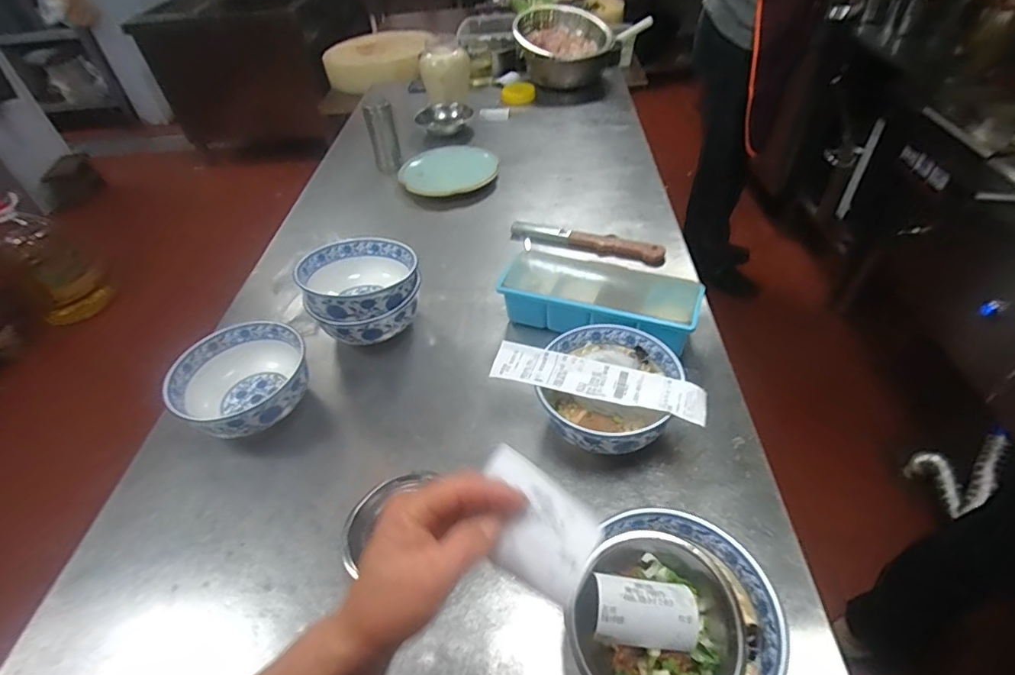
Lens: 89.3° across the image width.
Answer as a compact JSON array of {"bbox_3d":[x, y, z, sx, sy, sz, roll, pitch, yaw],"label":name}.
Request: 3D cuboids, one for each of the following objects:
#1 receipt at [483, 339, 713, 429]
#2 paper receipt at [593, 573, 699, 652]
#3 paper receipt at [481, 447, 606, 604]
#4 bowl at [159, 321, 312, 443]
[{"bbox_3d":[0.103,0.049,0.602,0.246,0.008,0.057,15,50,16],"label":"receipt"},{"bbox_3d":[0.108,0.210,0.398,0.075,0.031,0.043,3,48,6],"label":"paper receipt"},{"bbox_3d":[0.013,0.107,0.300,0.076,0.007,0.058,27,74,19],"label":"paper receipt"},{"bbox_3d":[-0.349,0.066,0.696,0.164,0.088,0.157,-3,44,3],"label":"bowl"}]

